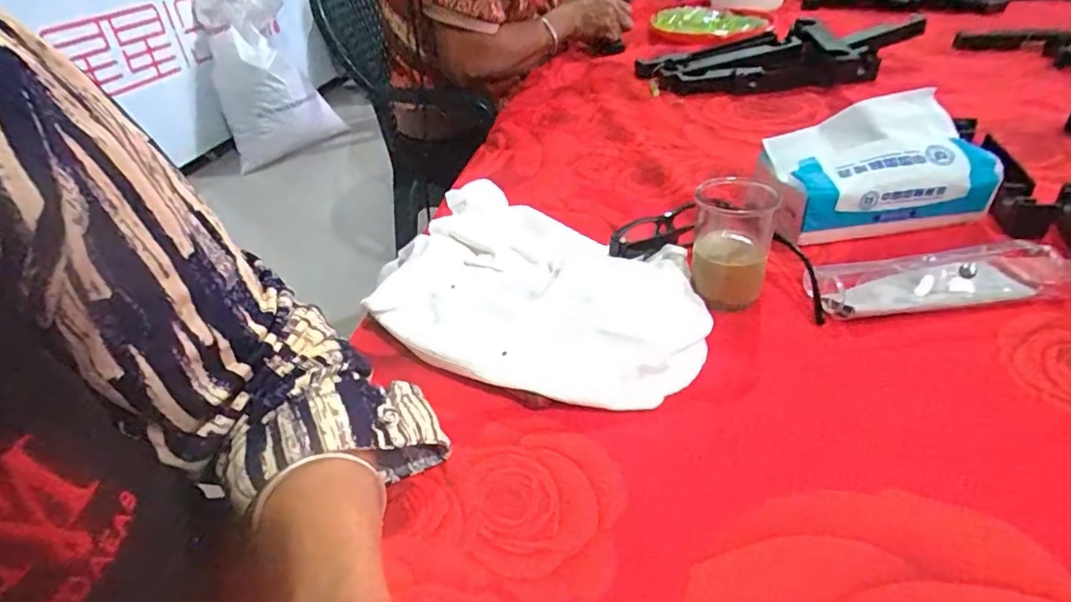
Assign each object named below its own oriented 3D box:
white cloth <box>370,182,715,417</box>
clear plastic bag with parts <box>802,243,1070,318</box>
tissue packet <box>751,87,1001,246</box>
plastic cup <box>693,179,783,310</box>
[{"bbox_3d":[-0.003,-0.008,0.406,0.243,0.049,0.169,20,43,33],"label":"white cloth"},{"bbox_3d":[0.272,-0.017,0.394,0.154,0.027,0.049,-5,35,2],"label":"clear plastic bag with parts"},{"bbox_3d":[0.270,-0.106,0.466,0.166,0.084,0.081,-7,34,-1],"label":"tissue packet"},{"bbox_3d":[0.138,-0.040,0.406,0.053,0.073,0.051,7,36,19],"label":"plastic cup"}]

